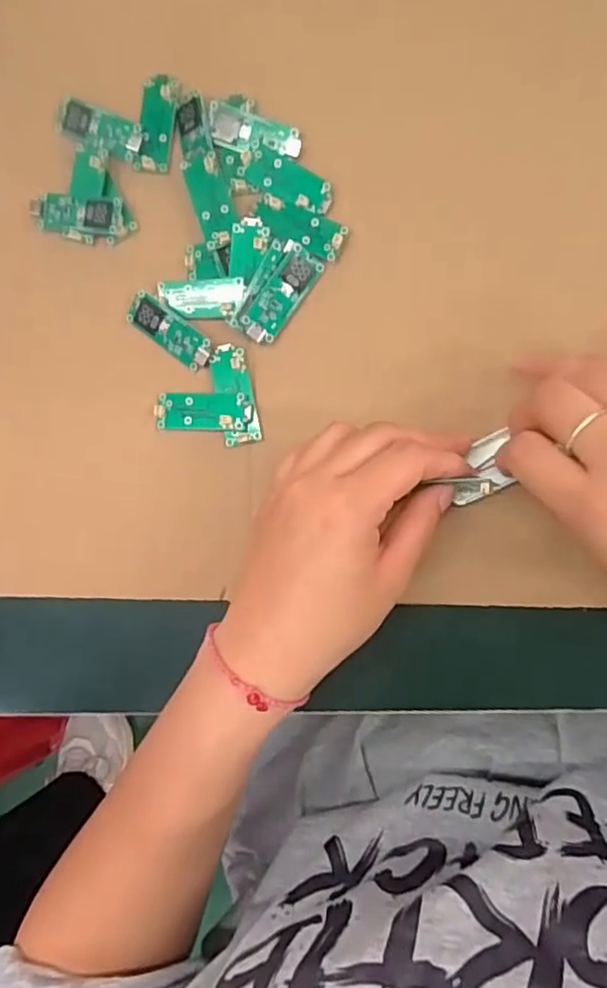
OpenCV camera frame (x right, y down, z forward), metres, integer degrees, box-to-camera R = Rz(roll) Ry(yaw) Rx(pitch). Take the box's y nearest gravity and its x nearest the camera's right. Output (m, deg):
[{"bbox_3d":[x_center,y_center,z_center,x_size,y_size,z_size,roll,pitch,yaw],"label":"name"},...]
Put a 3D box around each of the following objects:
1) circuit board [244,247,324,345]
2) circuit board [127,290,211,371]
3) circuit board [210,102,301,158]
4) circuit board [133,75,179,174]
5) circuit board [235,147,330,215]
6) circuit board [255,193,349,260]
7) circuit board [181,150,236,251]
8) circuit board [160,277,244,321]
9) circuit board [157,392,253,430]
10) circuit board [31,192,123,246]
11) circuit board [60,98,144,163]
[{"bbox_3d":[-0.011,-0.099,0.314,0.017,0.004,0.050,36,91,-16],"label":"circuit board"},{"bbox_3d":[-0.069,-0.084,0.324,0.048,0.006,0.017,38,94,9],"label":"circuit board"},{"bbox_3d":[-0.025,-0.184,0.318,0.049,0.006,0.019,21,91,10],"label":"circuit board"},{"bbox_3d":[-0.077,-0.196,0.329,0.018,0.004,0.049,9,94,-4],"label":"circuit board"},{"bbox_3d":[-0.010,-0.159,0.317,0.050,0.004,0.019,31,93,9],"label":"circuit board"},{"bbox_3d":[-0.002,-0.134,0.314,0.047,0.004,0.021,20,84,3],"label":"circuit board"},{"bbox_3d":[-0.047,-0.151,0.317,0.019,0.007,0.050,-18,92,-9],"label":"circuit board"},{"bbox_3d":[-0.053,-0.101,0.320,0.047,0.007,0.021,7,88,9],"label":"circuit board"},{"bbox_3d":[-0.052,-0.043,0.321,0.050,0.008,0.020,2,88,9],"label":"circuit board"},{"bbox_3d":[-0.121,-0.147,0.333,0.050,0.004,0.023,9,104,9],"label":"circuit board"},{"bbox_3d":[-0.108,-0.193,0.332,0.048,0.008,0.022,22,91,10],"label":"circuit board"}]

